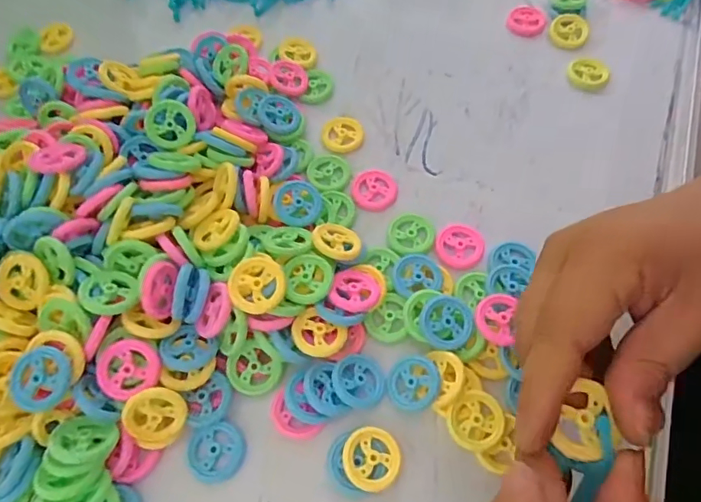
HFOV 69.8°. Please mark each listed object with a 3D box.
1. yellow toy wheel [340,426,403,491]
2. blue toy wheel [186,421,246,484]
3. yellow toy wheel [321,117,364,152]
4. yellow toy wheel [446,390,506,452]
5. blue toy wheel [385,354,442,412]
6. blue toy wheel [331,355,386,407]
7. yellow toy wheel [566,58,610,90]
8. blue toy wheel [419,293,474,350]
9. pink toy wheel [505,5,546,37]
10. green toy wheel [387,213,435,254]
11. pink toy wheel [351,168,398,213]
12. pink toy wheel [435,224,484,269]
[{"bbox_3d":[0.011,0.104,0.253,0.028,0.007,0.030,0,63,1],"label":"yellow toy wheel"},{"bbox_3d":[-0.069,0.103,0.259,0.028,0.005,0.029,0,63,1],"label":"blue toy wheel"},{"bbox_3d":[-0.006,-0.083,0.355,0.029,0.004,0.028,0,63,1],"label":"yellow toy wheel"},{"bbox_3d":[0.065,0.088,0.261,0.028,0.008,0.030,0,63,1],"label":"yellow toy wheel"},{"bbox_3d":[0.034,0.071,0.271,0.027,0.004,0.029,0,63,1],"label":"blue toy wheel"},{"bbox_3d":[0.005,0.069,0.269,0.027,0.008,0.029,0,63,1],"label":"blue toy wheel"},{"bbox_3d":[0.177,-0.132,0.375,0.029,0.004,0.028,0,63,1],"label":"yellow toy wheel"},{"bbox_3d":[0.054,0.039,0.279,0.030,0.009,0.030,0,63,1],"label":"blue toy wheel"},{"bbox_3d":[0.141,-0.183,0.403,0.029,0.014,0.026,14,64,7],"label":"pink toy wheel"},{"bbox_3d":[0.039,-0.012,0.317,0.029,0.004,0.030,0,63,1],"label":"green toy wheel"},{"bbox_3d":[0.016,-0.042,0.334,0.030,0.004,0.030,0,63,1],"label":"pink toy wheel"},{"bbox_3d":[0.068,-0.003,0.313,0.029,0.005,0.031,0,63,1],"label":"pink toy wheel"}]

